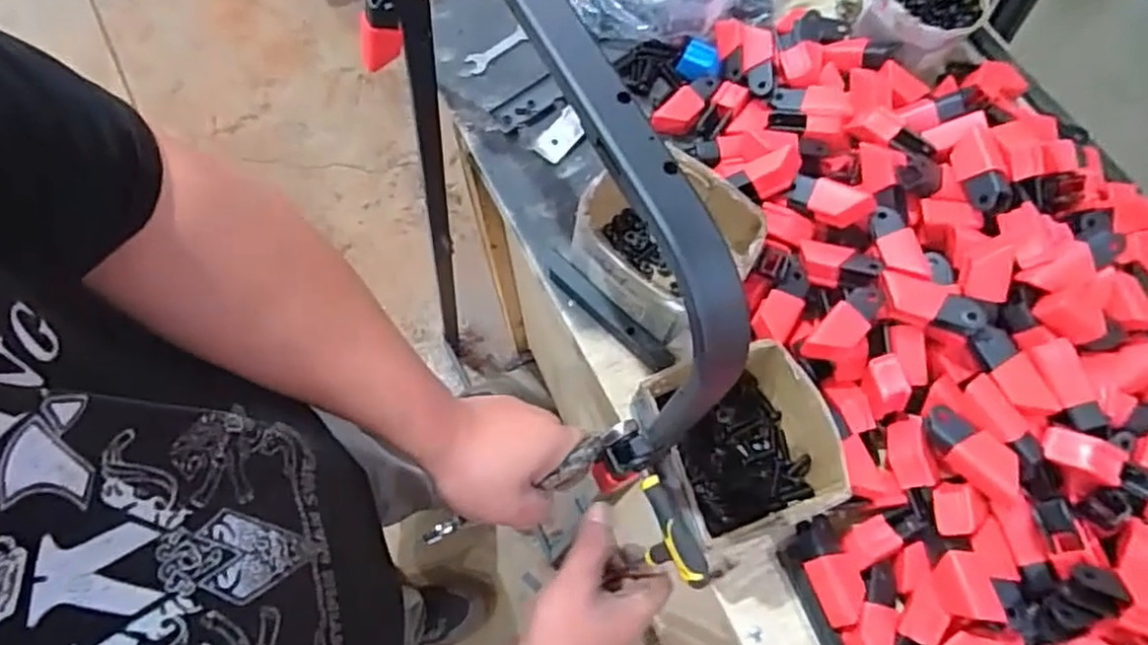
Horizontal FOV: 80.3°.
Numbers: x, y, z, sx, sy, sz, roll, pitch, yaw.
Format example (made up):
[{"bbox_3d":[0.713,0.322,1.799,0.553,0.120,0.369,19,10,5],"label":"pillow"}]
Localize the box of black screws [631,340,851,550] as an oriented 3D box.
[{"bbox_3d":[0.143,0.106,0.591,0.152,0.081,0.146,-18,71,-8],"label":"box of black screws"}]

